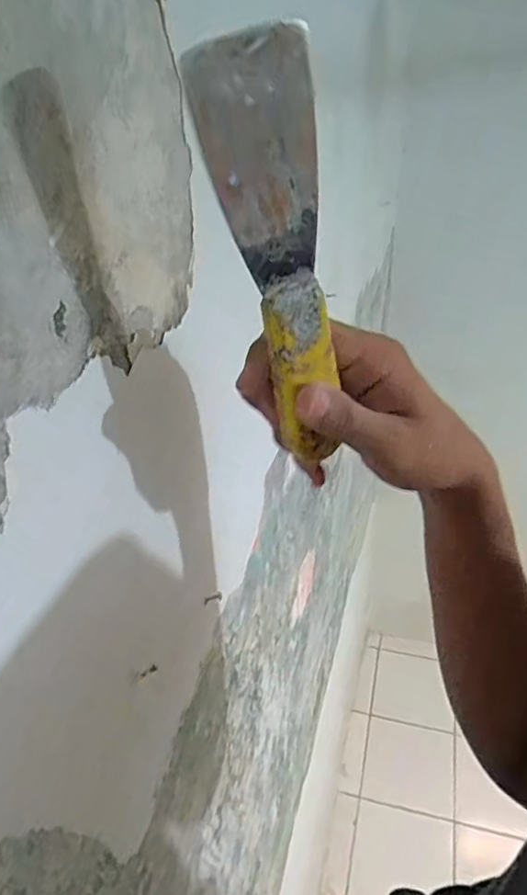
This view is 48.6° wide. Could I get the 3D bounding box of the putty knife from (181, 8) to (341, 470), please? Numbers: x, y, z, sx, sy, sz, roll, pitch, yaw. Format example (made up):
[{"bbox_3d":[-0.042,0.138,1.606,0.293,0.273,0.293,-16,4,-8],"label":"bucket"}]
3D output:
[{"bbox_3d":[0.007,-0.070,0.245,0.043,0.174,0.022,-23,42,-11],"label":"putty knife"}]

